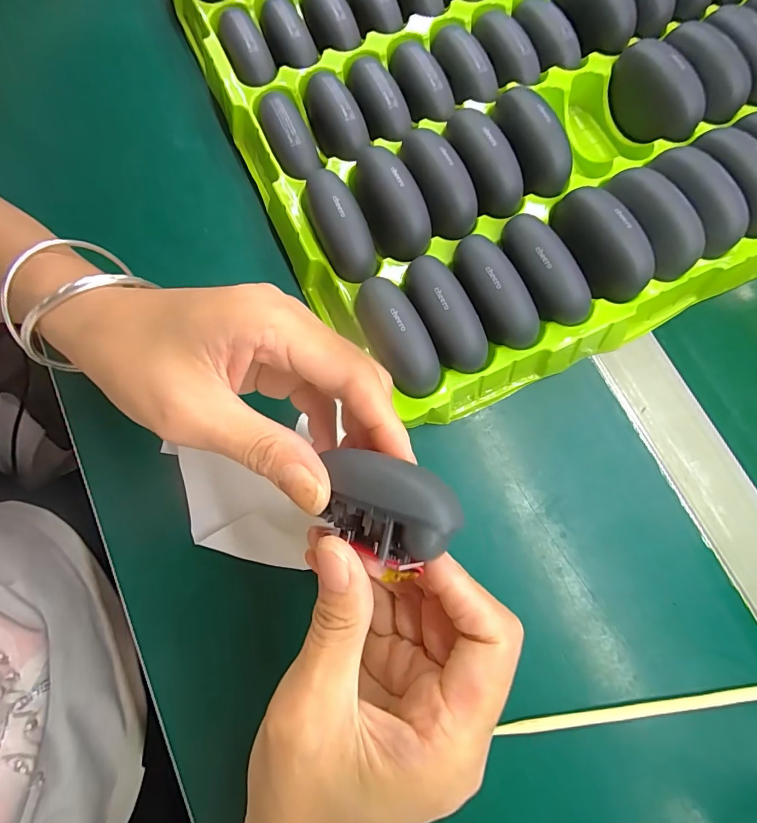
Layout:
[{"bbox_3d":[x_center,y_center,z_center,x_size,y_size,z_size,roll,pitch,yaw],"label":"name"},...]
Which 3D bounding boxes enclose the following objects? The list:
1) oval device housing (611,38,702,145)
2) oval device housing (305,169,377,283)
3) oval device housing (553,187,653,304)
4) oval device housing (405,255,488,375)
[{"bbox_3d":[0.169,-0.193,0.255,0.020,0.039,0.062,-28,85,-36],"label":"oval device housing"},{"bbox_3d":[-0.022,-0.104,0.229,0.023,0.019,0.067,-26,79,-5],"label":"oval device housing"},{"bbox_3d":[0.123,-0.093,0.224,0.027,0.023,0.065,-23,79,-5],"label":"oval device housing"},{"bbox_3d":[0.034,-0.050,0.215,0.023,0.024,0.064,-27,90,-7],"label":"oval device housing"}]

